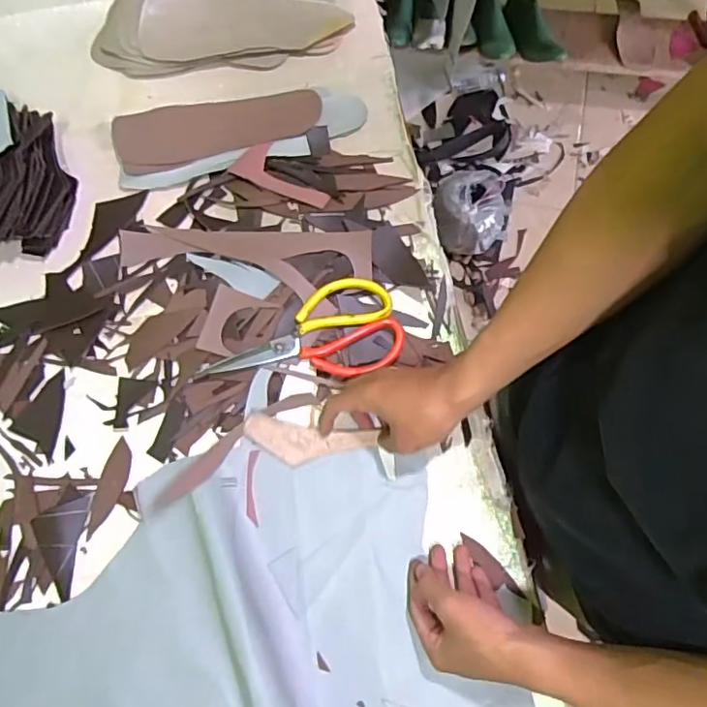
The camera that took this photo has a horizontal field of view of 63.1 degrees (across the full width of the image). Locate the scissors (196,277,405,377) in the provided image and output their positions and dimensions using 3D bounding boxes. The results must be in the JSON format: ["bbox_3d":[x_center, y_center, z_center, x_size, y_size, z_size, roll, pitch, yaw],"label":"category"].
[{"bbox_3d":[-0.052,-0.010,0.609,0.204,0.020,0.099,-21,73,-4],"label":"scissors"}]

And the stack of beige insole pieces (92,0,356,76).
[{"bbox_3d":[-0.170,-0.426,0.738,0.318,0.043,0.126,-6,72,0],"label":"stack of beige insole pieces"}]

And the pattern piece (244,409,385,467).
[{"bbox_3d":[-0.045,0.088,0.582,0.132,0.009,0.044,5,70,3],"label":"pattern piece"}]

